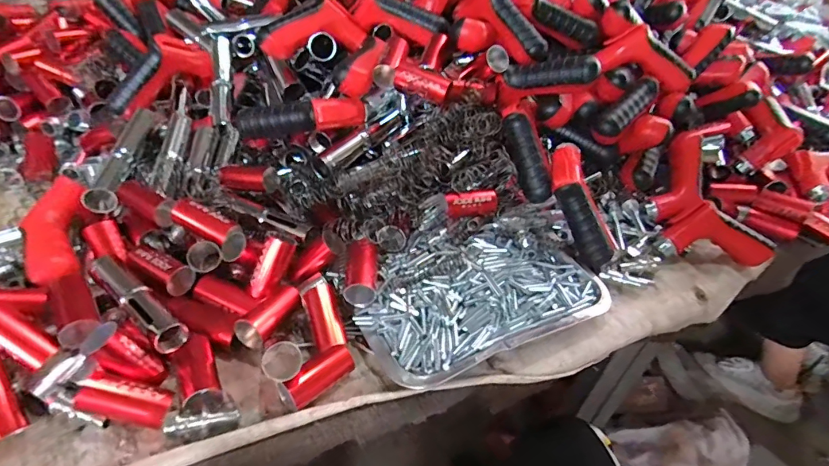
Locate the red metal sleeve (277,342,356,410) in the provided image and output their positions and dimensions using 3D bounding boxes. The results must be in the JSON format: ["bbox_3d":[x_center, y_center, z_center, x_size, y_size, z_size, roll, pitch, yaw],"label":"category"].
[{"bbox_3d":[-0.083,0.124,0.390,0.060,0.033,0.034,-24,49,-32],"label":"red metal sleeve"}]

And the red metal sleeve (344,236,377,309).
[{"bbox_3d":[-0.052,0.037,0.441,0.028,0.025,0.066,2,56,-7],"label":"red metal sleeve"}]

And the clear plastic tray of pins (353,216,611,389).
[{"bbox_3d":[0.067,0.057,0.465,0.255,0.039,0.148,-15,44,-25],"label":"clear plastic tray of pins"}]

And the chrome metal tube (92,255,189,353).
[{"bbox_3d":[-0.246,0.059,0.405,0.133,0.030,0.025,32,45,27],"label":"chrome metal tube"}]

